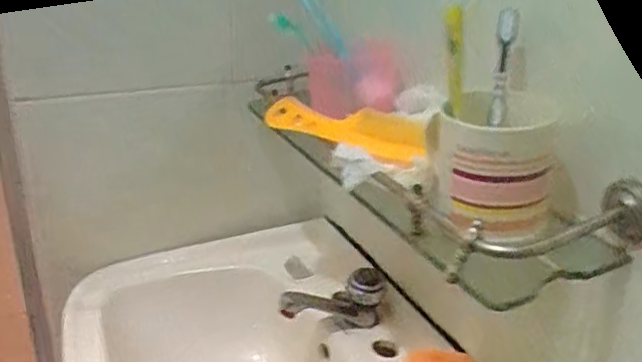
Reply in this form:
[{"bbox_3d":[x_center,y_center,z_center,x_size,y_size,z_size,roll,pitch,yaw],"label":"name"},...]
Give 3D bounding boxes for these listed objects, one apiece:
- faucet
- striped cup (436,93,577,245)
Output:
[{"bbox_3d":[0.014,0.146,0.685,0.126,0.074,0.042,-12,27,-25],"label":"faucet"},{"bbox_3d":[0.132,-0.012,0.438,0.083,0.091,0.069,-14,27,-28],"label":"striped cup"}]

